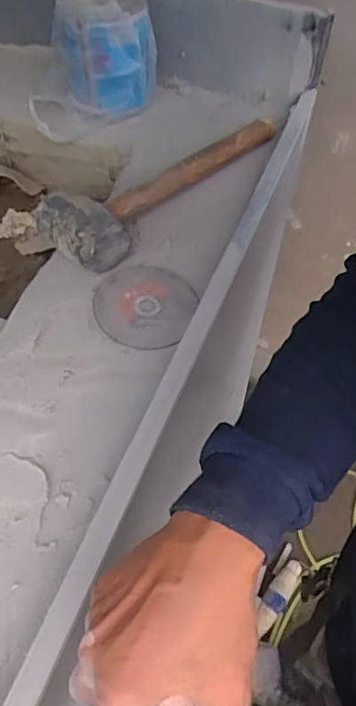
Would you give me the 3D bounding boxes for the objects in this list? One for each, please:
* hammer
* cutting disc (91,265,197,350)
[{"bbox_3d":[-0.009,-0.210,0.628,0.091,0.062,0.343,34,60,21],"label":"hammer"},{"bbox_3d":[-0.034,-0.048,0.544,0.098,0.007,0.105,3,53,-4],"label":"cutting disc"}]

